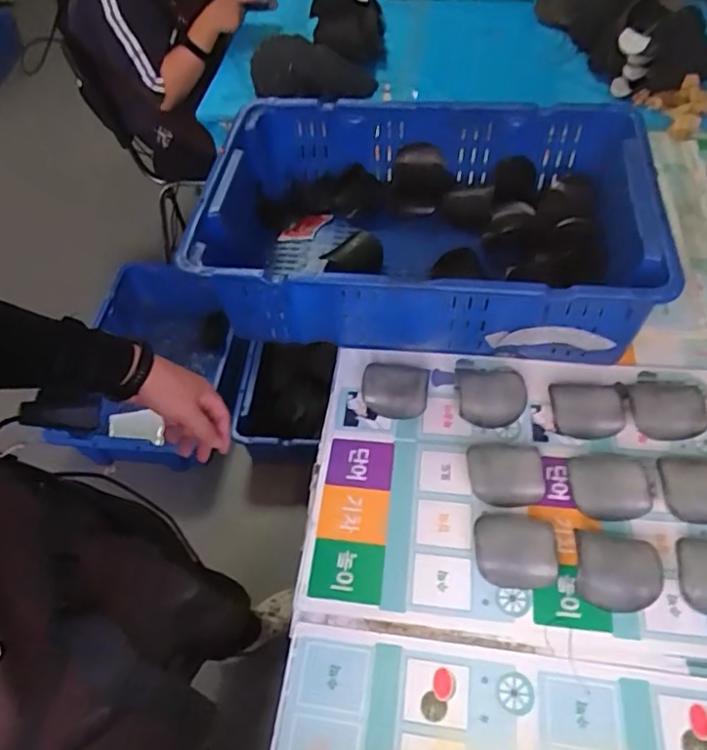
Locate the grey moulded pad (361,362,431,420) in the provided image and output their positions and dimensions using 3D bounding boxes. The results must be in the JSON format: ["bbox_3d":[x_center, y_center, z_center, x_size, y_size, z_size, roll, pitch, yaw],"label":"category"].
[{"bbox_3d":[0.058,0.018,0.820,0.091,0.031,0.079,9,55,8],"label":"grey moulded pad"}]

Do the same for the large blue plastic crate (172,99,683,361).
[{"bbox_3d":[0.104,-0.246,0.931,0.644,0.165,0.434,5,54,6],"label":"large blue plastic crate"}]

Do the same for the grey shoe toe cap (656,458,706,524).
[{"bbox_3d":[0.421,0.136,0.719,0.090,0.039,0.084,3,54,4],"label":"grey shoe toe cap"}]

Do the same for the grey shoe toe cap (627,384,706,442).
[{"bbox_3d":[0.418,0.044,0.788,0.088,0.039,0.085,1,54,2],"label":"grey shoe toe cap"}]

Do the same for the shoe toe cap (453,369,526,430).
[{"bbox_3d":[0.189,0.027,0.816,0.091,0.029,0.088,4,54,5],"label":"shoe toe cap"}]

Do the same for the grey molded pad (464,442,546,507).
[{"bbox_3d":[0.189,0.121,0.743,0.092,0.034,0.083,1,54,3],"label":"grey molded pad"}]

